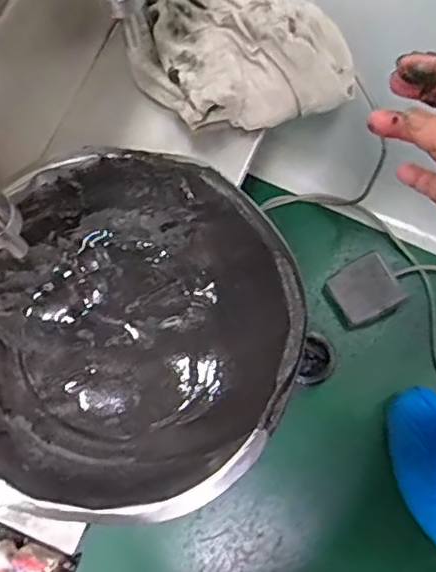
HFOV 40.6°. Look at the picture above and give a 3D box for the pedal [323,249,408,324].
[{"bbox_3d":[0.191,0.005,0.761,0.078,0.035,0.073,-31,76,-7],"label":"pedal"}]

